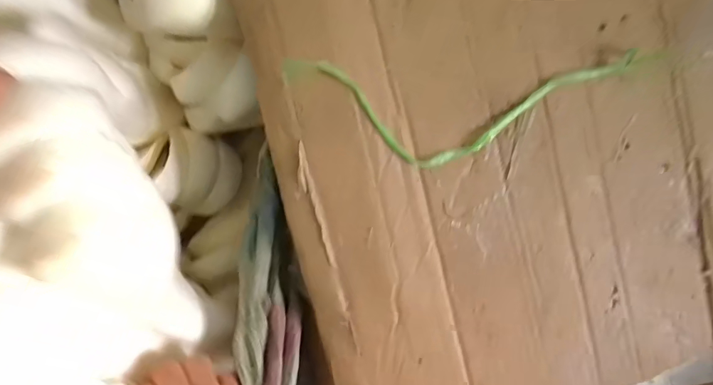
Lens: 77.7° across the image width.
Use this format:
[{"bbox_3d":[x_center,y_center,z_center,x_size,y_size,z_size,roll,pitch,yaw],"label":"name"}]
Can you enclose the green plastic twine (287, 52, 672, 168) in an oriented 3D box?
[{"bbox_3d":[0.098,-0.065,0.359,0.304,0.017,0.085,-2,95,-3],"label":"green plastic twine"}]

